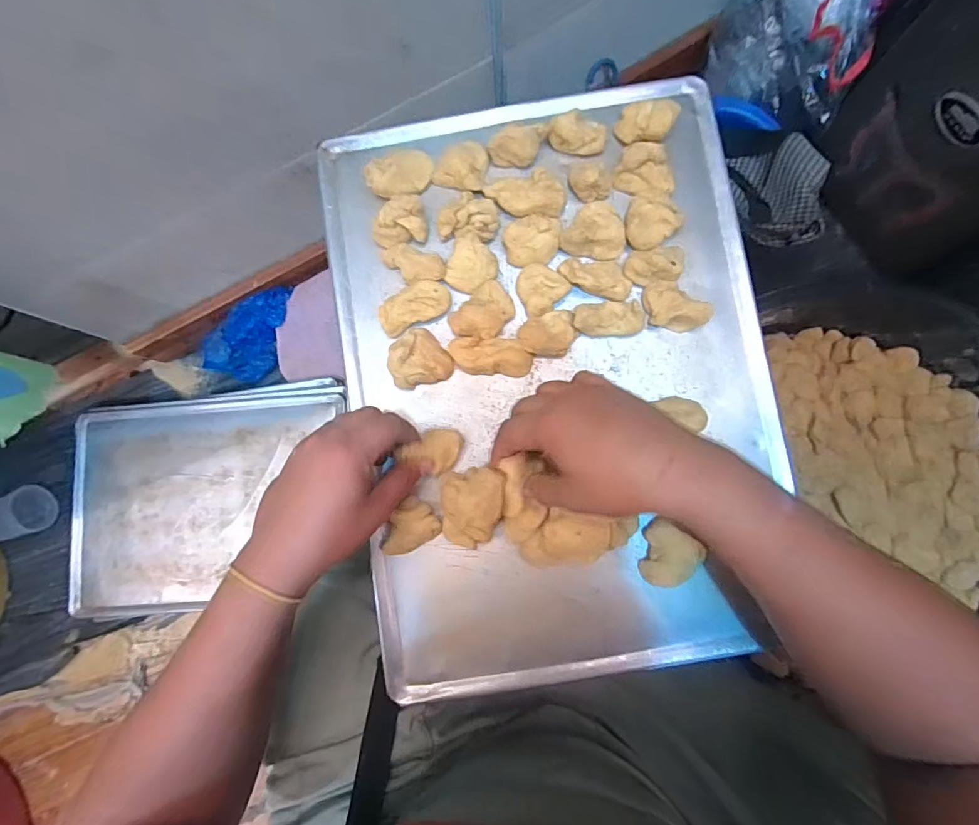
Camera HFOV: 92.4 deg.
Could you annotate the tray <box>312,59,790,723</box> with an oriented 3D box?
[{"bbox_3d":[0.053,-0.029,0.361,0.325,0.047,0.446,-10,82,1],"label":"tray"}]

